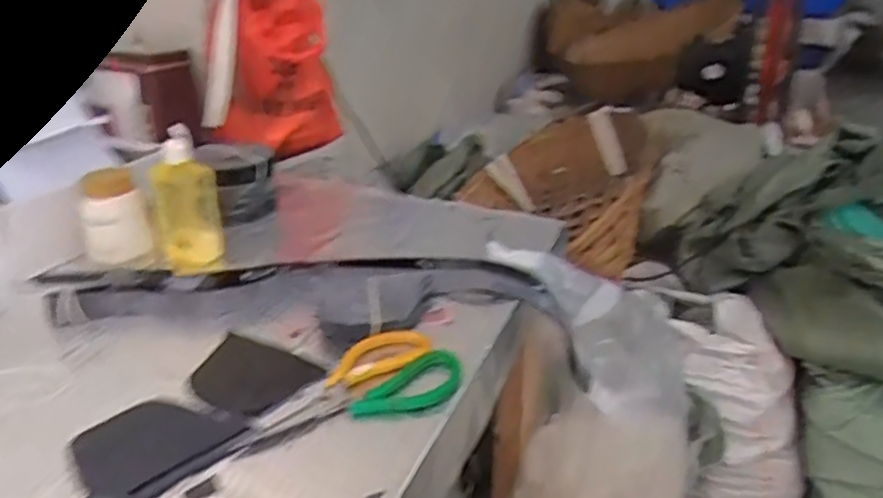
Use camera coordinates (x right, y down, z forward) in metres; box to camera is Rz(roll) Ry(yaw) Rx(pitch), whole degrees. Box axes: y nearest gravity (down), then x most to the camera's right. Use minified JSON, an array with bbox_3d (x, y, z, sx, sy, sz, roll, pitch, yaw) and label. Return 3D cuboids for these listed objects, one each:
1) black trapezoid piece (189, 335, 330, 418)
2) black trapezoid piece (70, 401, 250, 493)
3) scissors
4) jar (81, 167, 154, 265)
[{"bbox_3d":[-0.166,0.108,0.580,0.104,0.008,0.083,17,33,28],"label":"black trapezoid piece"},{"bbox_3d":[-0.219,0.141,0.510,0.107,0.007,0.082,-23,35,-39],"label":"black trapezoid piece"},{"bbox_3d":[-0.074,0.114,0.547,0.193,0.016,0.080,-16,31,-30],"label":"scissors"},{"bbox_3d":[-0.360,-0.039,0.740,0.068,0.091,0.056,-13,29,-25],"label":"jar"}]

